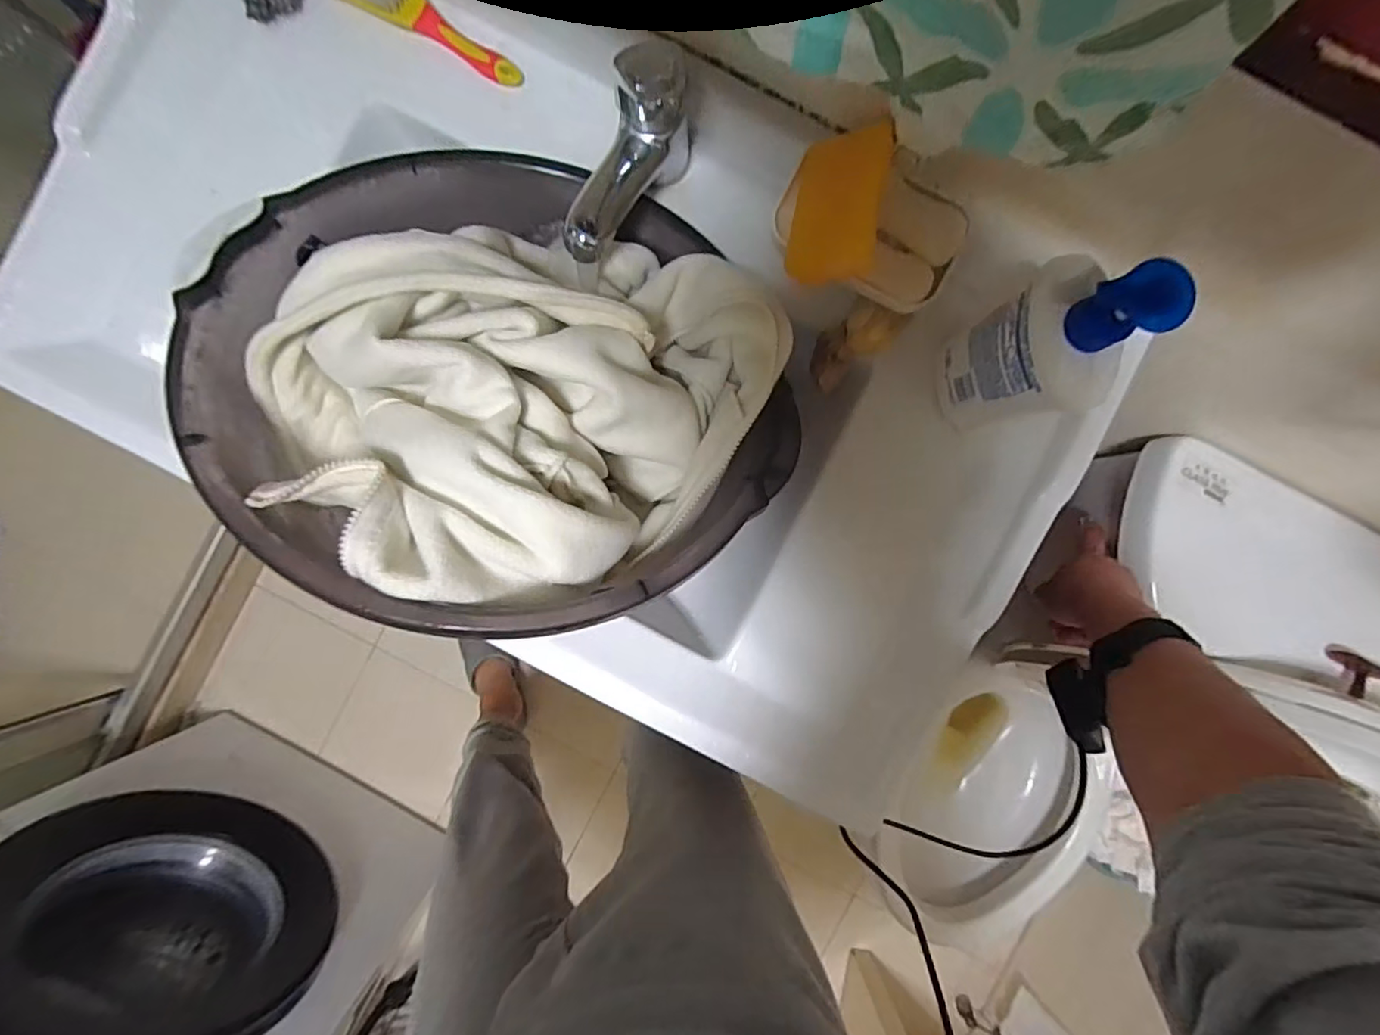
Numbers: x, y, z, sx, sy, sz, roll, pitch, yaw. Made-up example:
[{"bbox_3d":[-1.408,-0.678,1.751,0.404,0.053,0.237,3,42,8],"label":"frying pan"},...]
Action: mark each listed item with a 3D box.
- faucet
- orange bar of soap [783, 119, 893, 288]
[{"bbox_3d":[-0.054,-0.245,0.429,0.050,0.091,0.135,29,90,-1],"label":"faucet"},{"bbox_3d":[0.099,-0.206,0.387,0.054,0.030,0.091,6,90,-1],"label":"orange bar of soap"}]

